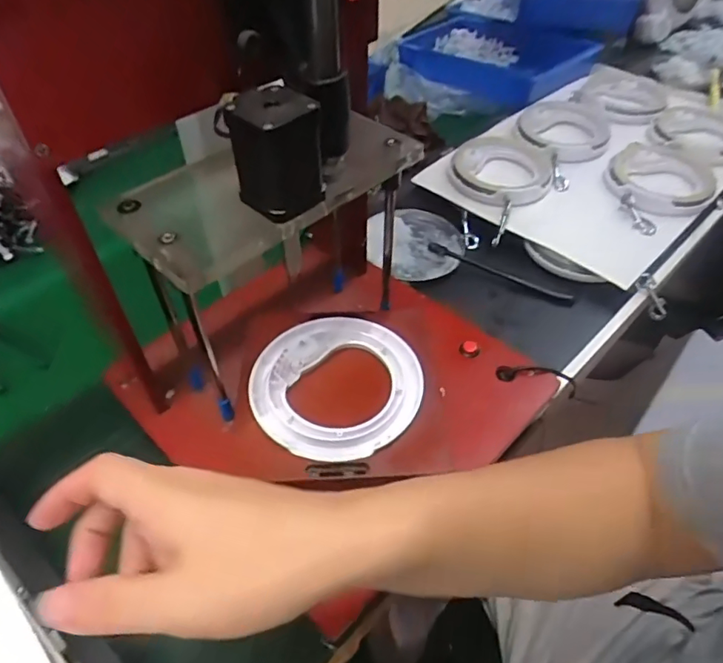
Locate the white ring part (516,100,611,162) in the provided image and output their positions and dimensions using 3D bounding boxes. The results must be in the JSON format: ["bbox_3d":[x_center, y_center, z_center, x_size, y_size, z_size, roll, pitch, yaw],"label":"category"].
[{"bbox_3d":[0.296,-0.291,0.782,0.130,0.033,0.146,9,47,9],"label":"white ring part"}]

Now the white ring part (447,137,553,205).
[{"bbox_3d":[0.186,-0.214,0.716,0.131,0.027,0.145,14,48,13],"label":"white ring part"}]

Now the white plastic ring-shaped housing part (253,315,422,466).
[{"bbox_3d":[-0.019,0.040,0.427,0.132,0.019,0.129,0,46,0],"label":"white plastic ring-shaped housing part"}]

